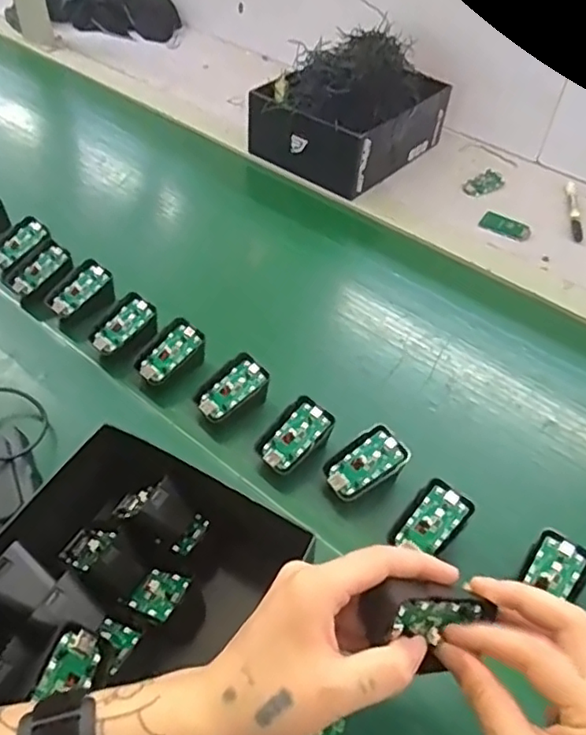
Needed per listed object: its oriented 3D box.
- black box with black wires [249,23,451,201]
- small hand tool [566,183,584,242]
[{"bbox_3d":[0.082,-0.370,0.869,0.192,0.145,0.240,33,54,25],"label":"black box with black wires"},{"bbox_3d":[0.380,-0.215,0.836,0.014,0.006,0.144,12,48,7],"label":"small hand tool"}]

